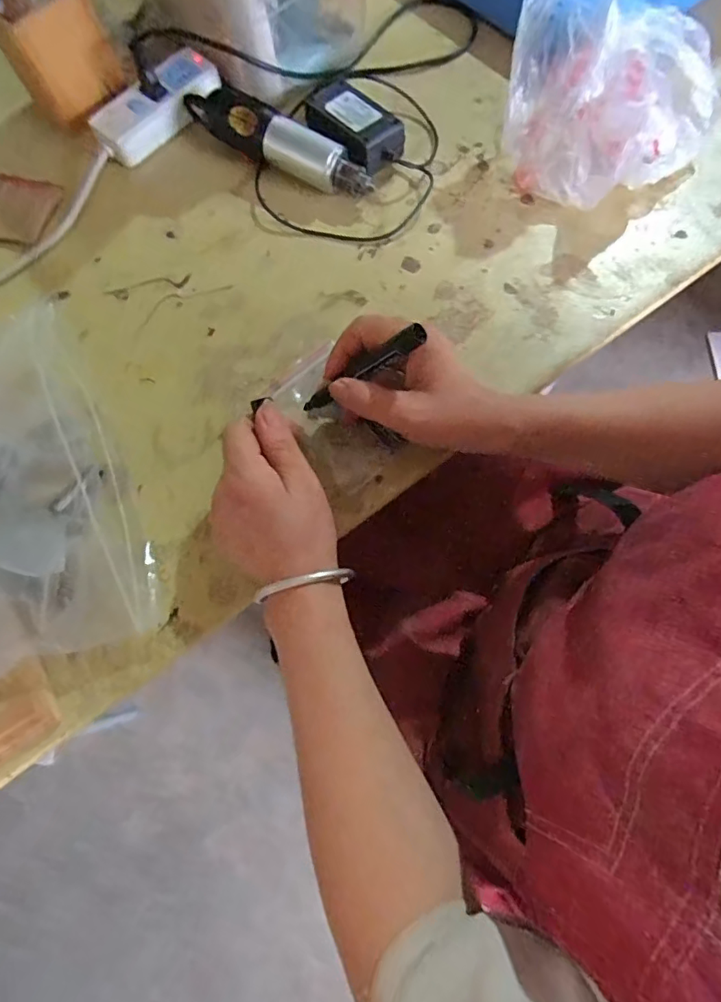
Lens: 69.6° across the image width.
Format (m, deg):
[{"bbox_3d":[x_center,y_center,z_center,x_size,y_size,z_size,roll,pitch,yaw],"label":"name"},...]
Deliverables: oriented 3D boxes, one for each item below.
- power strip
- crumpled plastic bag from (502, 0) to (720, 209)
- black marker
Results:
[{"bbox_3d":[-0.196,-0.383,0.505,0.059,0.027,0.129,40,78,12],"label":"power strip"},{"bbox_3d":[0.207,-0.342,0.422,0.166,0.129,0.129,30,76,10],"label":"crumpled plastic bag"},{"bbox_3d":[-0.002,-0.091,0.367,0.016,0.124,0.011,12,68,-37],"label":"black marker"}]

